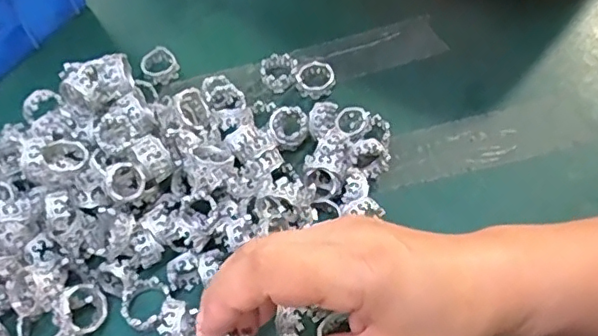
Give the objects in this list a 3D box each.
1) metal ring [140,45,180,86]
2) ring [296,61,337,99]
[{"bbox_3d":[-0.106,-0.076,0.432,0.026,0.017,0.027,-2,55,2],"label":"metal ring"},{"bbox_3d":[0.013,-0.065,0.412,0.029,0.012,0.029,-2,55,2],"label":"ring"}]

